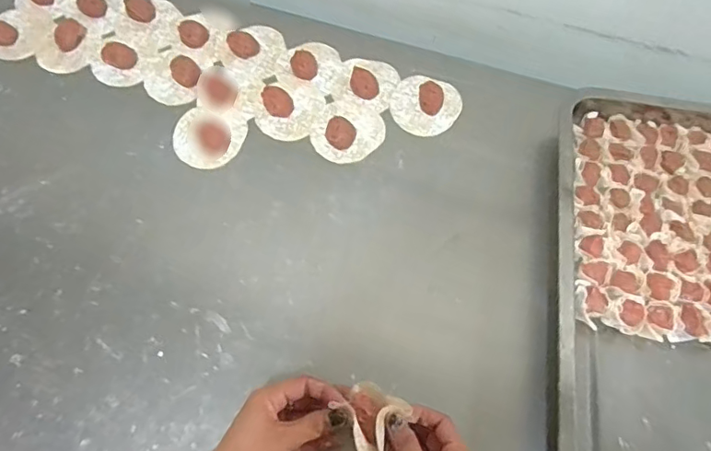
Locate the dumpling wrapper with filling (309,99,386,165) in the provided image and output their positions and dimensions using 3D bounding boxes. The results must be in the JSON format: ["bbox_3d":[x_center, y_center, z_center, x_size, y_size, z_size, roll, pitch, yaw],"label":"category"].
[{"bbox_3d":[-0.008,-0.110,0.617,0.079,0.016,0.078,0,65,-1],"label":"dumpling wrapper with filling"}]

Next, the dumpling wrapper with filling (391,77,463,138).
[{"bbox_3d":[0.084,-0.147,0.635,0.079,0.019,0.083,0,65,-1],"label":"dumpling wrapper with filling"}]

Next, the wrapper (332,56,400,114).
[{"bbox_3d":[0.015,-0.180,0.647,0.071,0.021,0.073,19,66,8],"label":"wrapper"}]

